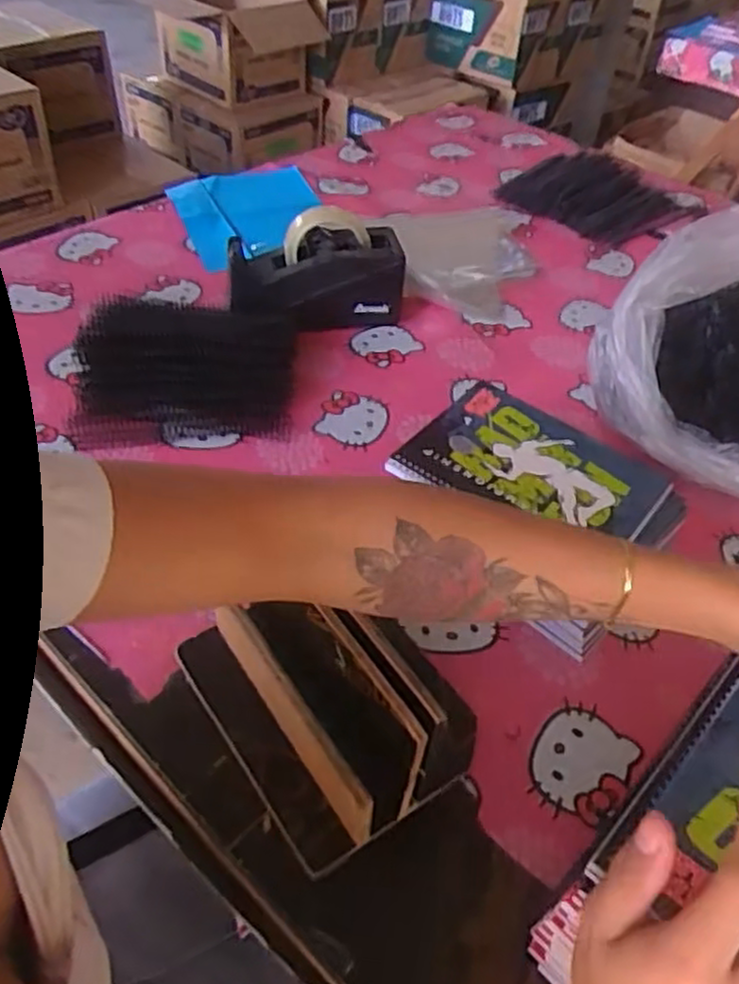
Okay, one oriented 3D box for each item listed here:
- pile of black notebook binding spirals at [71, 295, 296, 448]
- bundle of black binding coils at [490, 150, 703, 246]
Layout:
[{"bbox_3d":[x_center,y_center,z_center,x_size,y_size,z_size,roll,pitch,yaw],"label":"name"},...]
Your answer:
[{"bbox_3d":[-0.191,-0.130,0.777,0.220,0.057,0.194,1,45,-5],"label":"pile of black notebook binding spirals"},{"bbox_3d":[0.345,-0.460,1.151,0.231,0.042,0.246,-29,55,-29],"label":"bundle of black binding coils"}]

